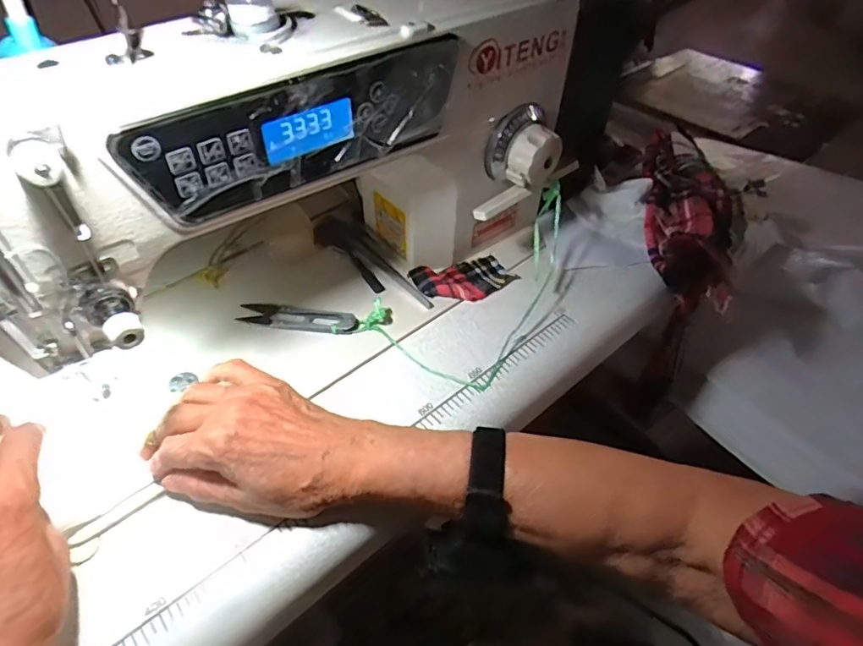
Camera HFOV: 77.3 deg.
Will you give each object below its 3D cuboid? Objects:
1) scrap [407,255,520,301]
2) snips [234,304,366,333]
[{"bbox_3d":[0.029,-0.041,0.478,0.087,0.012,0.048,-15,50,-14],"label":"scrap"},{"bbox_3d":[-0.108,-0.005,0.446,0.101,0.010,0.024,8,49,6],"label":"snips"}]

